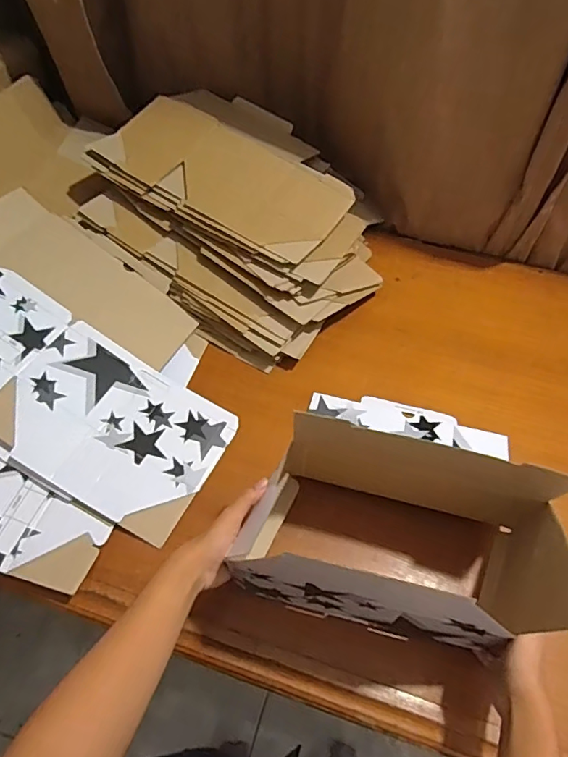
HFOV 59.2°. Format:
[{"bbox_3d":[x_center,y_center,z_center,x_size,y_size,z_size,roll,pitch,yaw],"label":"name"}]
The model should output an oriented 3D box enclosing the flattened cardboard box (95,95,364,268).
[{"bbox_3d":[-0.097,-0.334,0.809,0.400,0.015,0.179,32,69,12],"label":"flattened cardboard box"}]

